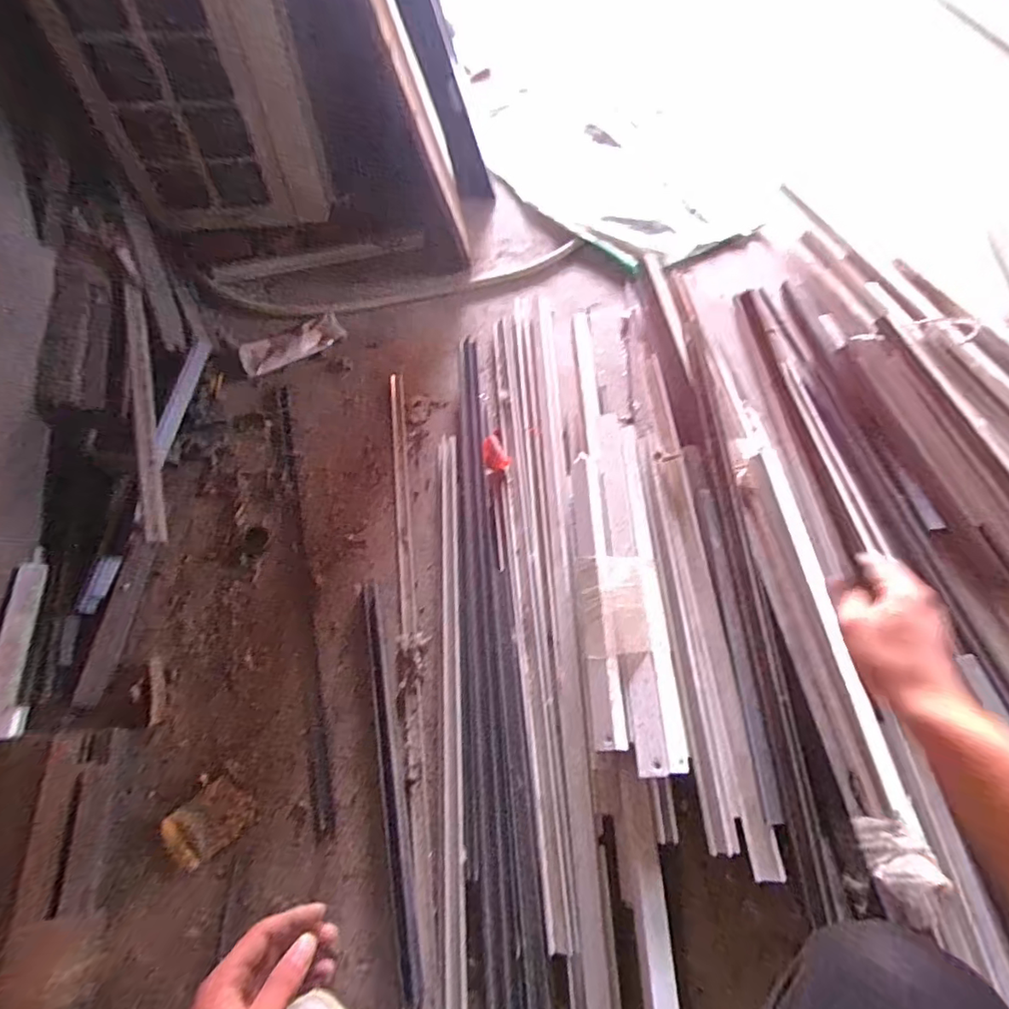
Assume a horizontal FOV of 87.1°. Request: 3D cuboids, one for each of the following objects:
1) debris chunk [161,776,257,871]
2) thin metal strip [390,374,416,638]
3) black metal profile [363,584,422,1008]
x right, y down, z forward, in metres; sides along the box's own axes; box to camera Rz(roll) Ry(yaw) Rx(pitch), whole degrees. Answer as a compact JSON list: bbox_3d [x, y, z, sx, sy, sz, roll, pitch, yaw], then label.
[{"bbox_3d":[-0.348,0.372,0.624,0.088,0.016,0.066,-38,69,-20],"label":"debris chunk"},{"bbox_3d":[-0.164,-0.025,0.854,0.022,0.005,0.471,-6,62,-5],"label":"thin metal strip"},{"bbox_3d":[-0.142,0.324,0.661,0.025,0.022,0.466,-9,62,-7],"label":"black metal profile"}]

